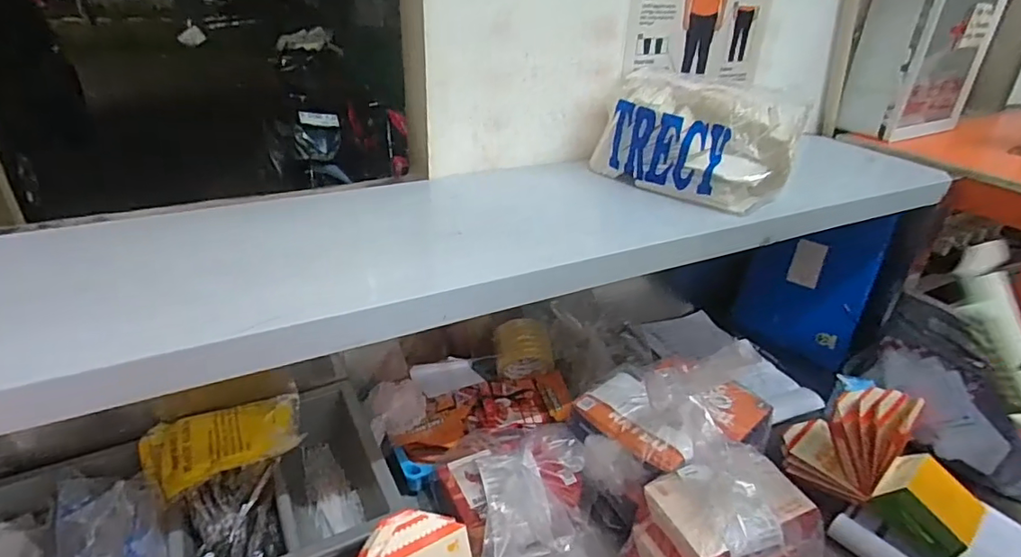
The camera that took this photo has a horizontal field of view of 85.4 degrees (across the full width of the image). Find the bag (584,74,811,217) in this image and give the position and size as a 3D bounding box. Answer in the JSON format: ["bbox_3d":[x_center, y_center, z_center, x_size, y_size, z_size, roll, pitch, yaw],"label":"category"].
[{"bbox_3d":[0.256,-0.197,0.778,0.253,0.129,0.133,27,38,35],"label":"bag"}]

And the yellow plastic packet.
[{"bbox_3d":[-0.384,0.214,0.748,0.193,0.030,0.142,-13,34,-27],"label":"yellow plastic packet"}]

